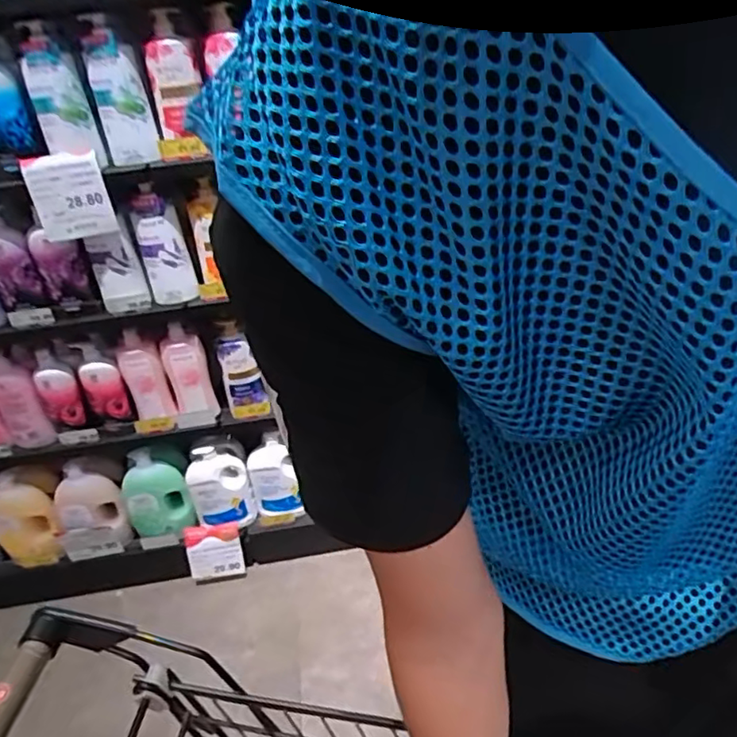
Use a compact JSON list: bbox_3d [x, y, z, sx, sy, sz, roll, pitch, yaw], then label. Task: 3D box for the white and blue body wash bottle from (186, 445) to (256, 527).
[{"bbox_3d":[-0.406,0.317,1.601,0.149,0.221,0.089,-9,31,-4],"label":"white and blue body wash bottle"}]

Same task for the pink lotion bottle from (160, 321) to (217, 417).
[{"bbox_3d":[-0.441,0.005,1.441,0.090,0.234,0.057,-13,31,-10],"label":"pink lotion bottle"}]

